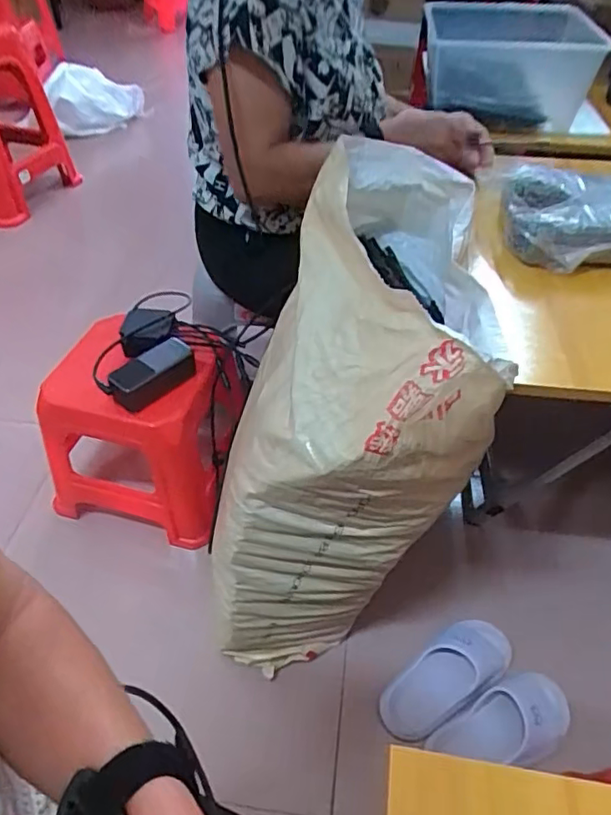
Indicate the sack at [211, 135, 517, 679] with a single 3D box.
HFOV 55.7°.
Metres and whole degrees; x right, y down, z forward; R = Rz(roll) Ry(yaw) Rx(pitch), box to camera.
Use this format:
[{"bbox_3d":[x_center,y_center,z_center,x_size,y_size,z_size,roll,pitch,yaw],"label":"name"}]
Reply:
[{"bbox_3d":[0.058,0.015,0.797,0.277,0.591,0.448,5,45,4],"label":"sack"}]

